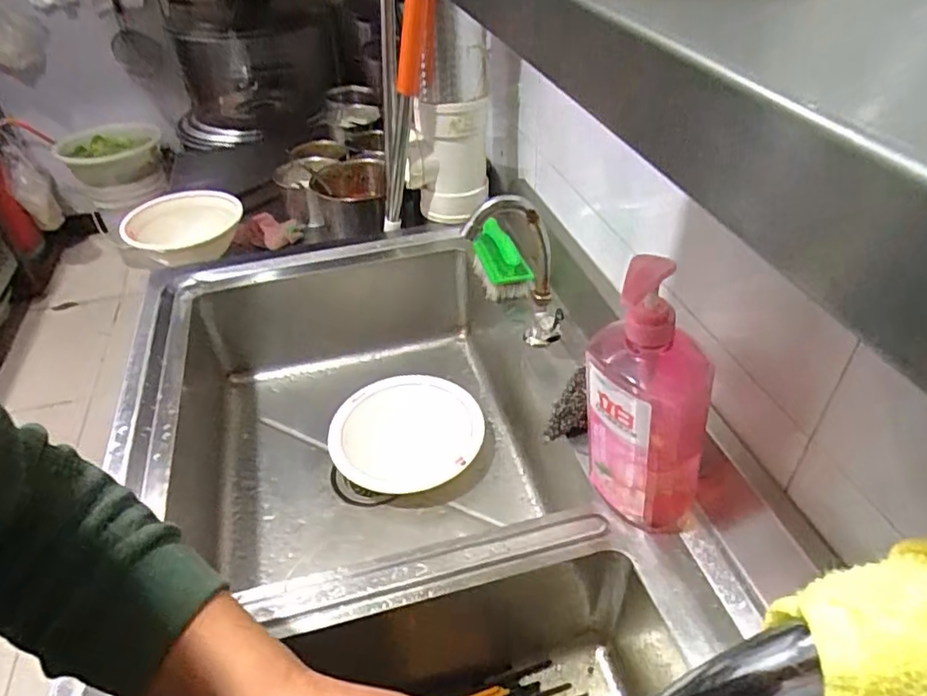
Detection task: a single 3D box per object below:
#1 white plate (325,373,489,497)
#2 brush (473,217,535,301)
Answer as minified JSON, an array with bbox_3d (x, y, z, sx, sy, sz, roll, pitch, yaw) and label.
[{"bbox_3d":[-0.081,0.113,0.853,0.202,0.018,0.202,-2,40,1],"label":"white plate"},{"bbox_3d":[0.050,-0.130,0.871,0.063,0.067,0.126,-12,41,-11],"label":"brush"}]

